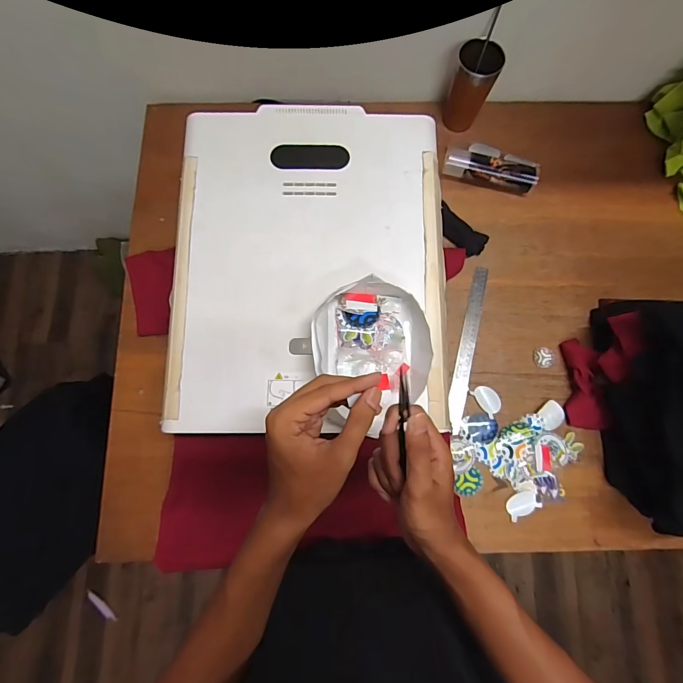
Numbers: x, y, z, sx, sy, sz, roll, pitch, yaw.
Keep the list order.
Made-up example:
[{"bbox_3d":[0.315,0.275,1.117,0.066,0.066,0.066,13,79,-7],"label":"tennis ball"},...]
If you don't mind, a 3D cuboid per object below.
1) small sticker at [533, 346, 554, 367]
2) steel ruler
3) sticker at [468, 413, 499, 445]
[{"bbox_3d":[0.380,0.030,0.726,0.036,0.004,0.040,-8,77,-3],"label":"small sticker"},{"bbox_3d":[0.236,0.009,0.724,0.029,0.007,0.319,13,78,9],"label":"steel ruler"},{"bbox_3d":[0.255,0.159,0.698,0.055,0.007,0.050,12,77,2],"label":"sticker"}]

